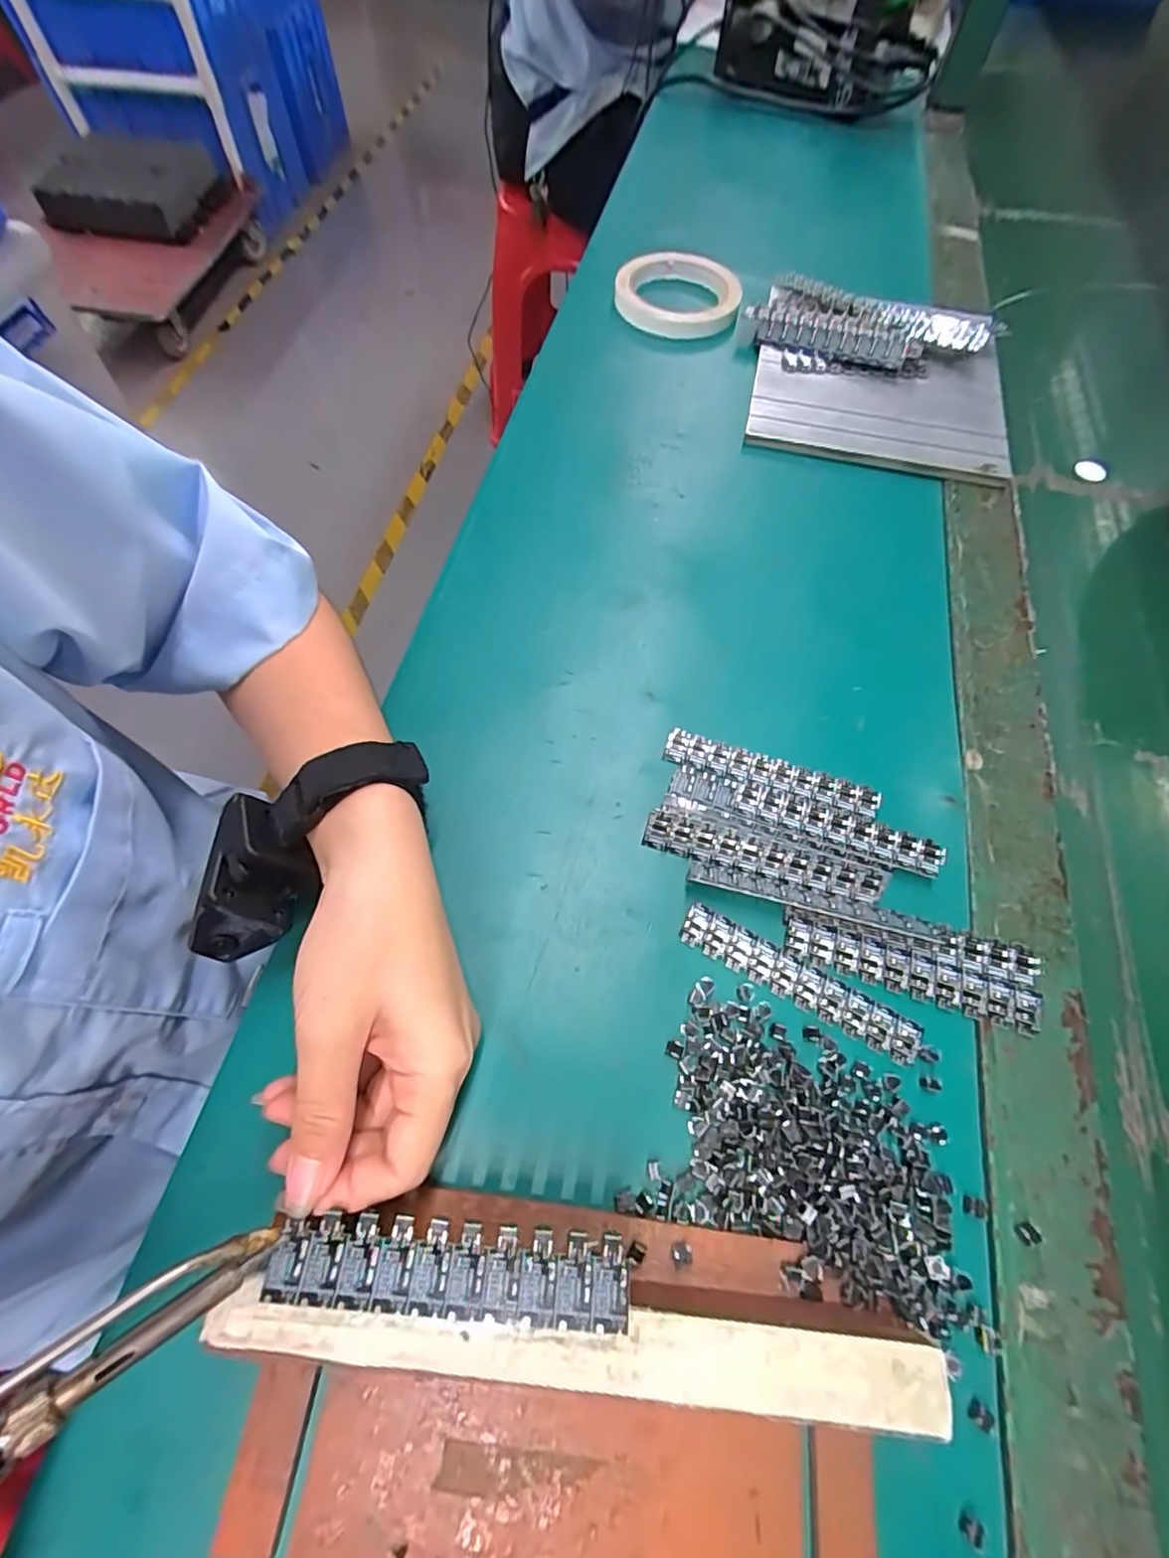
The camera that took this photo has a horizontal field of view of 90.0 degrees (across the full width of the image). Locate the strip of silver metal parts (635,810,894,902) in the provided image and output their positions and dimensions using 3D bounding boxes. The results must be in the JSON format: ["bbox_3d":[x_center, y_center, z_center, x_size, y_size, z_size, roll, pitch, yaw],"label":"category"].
[{"bbox_3d":[0.084,0.037,0.275,0.110,0.010,0.015,15,64,5],"label":"strip of silver metal parts"}]

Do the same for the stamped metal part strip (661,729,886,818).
[{"bbox_3d":[0.095,-0.003,0.298,0.108,0.004,0.020,17,64,6],"label":"stamped metal part strip"}]

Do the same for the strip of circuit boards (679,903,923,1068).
[{"bbox_3d":[0.094,0.089,0.256,0.107,0.004,0.020,28,66,11],"label":"strip of circuit boards"}]

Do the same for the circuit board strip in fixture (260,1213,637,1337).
[{"bbox_3d":[-0.041,0.151,0.179,0.107,0.004,0.024,4,64,0],"label":"circuit board strip in fixture"}]

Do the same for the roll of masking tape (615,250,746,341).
[{"bbox_3d":[0.076,-0.398,0.479,0.098,0.020,0.098,1,64,-2],"label":"roll of masking tape"}]

